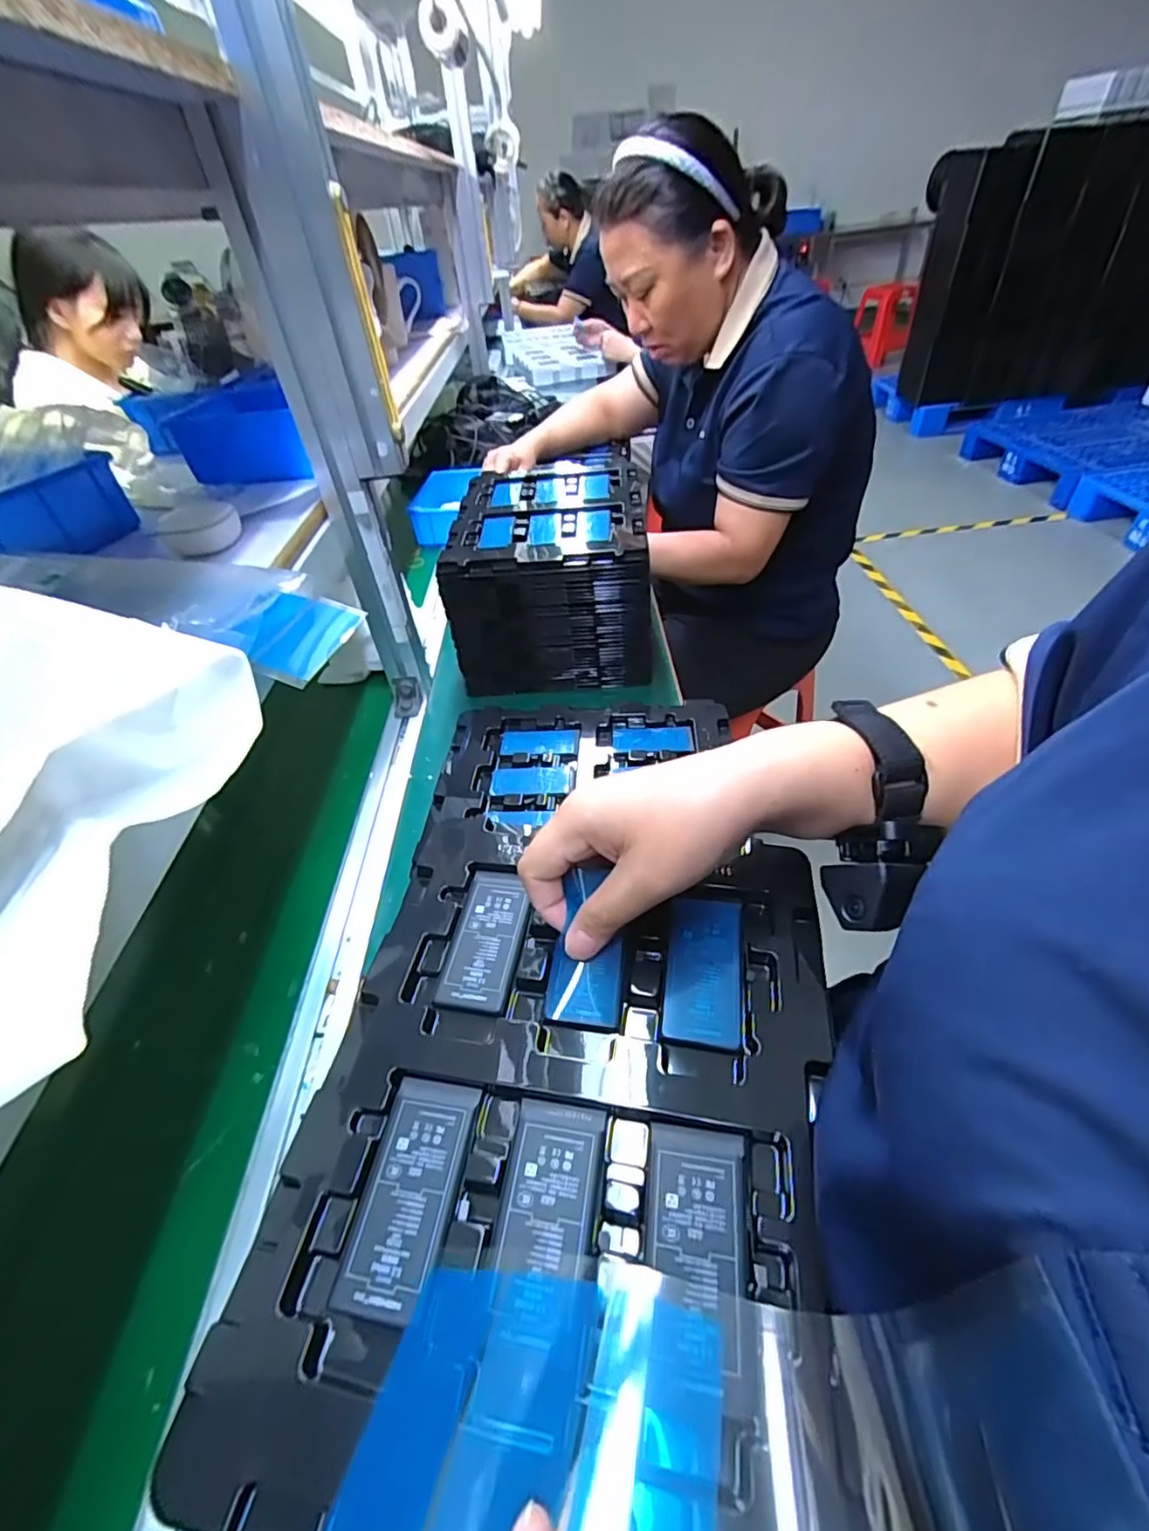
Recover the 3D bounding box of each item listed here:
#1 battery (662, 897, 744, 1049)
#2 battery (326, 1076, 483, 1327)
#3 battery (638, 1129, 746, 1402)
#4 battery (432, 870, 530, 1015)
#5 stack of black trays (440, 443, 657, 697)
[{"bbox_3d":[0.063,0.097,0.286,0.035,0.004,0.073,5,45,12],"label":"battery"},{"bbox_3d":[-0.065,0.167,0.232,0.035,0.004,0.076,4,45,11],"label":"battery"},{"bbox_3d":[0.044,0.173,0.212,0.036,0.004,0.073,3,45,10],"label":"battery"},{"bbox_3d":[-0.045,0.090,0.308,0.037,0.004,0.078,3,45,10],"label":"battery"},{"bbox_3d":[-0.026,-0.243,0.738,0.215,0.160,0.262,-3,44,4],"label":"stack of black trays"}]

